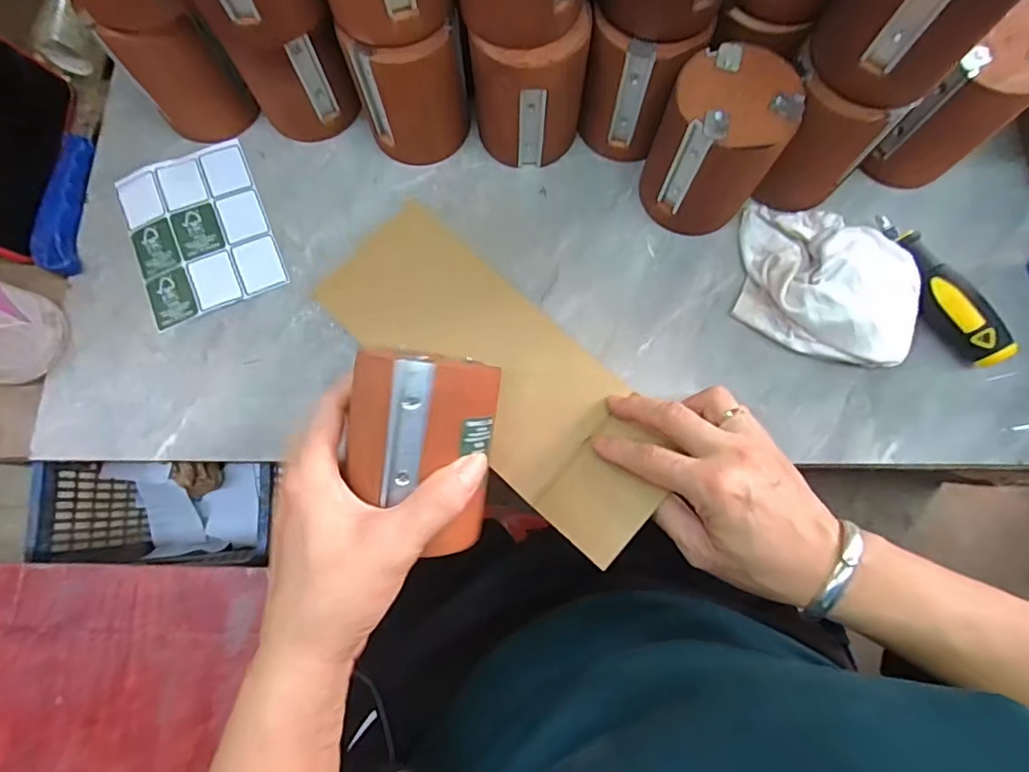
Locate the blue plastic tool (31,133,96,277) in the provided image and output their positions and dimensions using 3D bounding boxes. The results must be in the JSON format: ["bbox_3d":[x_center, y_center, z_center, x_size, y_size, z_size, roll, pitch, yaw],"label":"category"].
[{"bbox_3d":[-0.348,-0.144,0.410,0.026,0.014,0.120,-3,78,-1],"label":"blue plastic tool"}]

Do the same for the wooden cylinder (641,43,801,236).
[{"bbox_3d":[0.136,-0.163,0.369,0.076,0.100,0.078,0,78,0],"label":"wooden cylinder"}]

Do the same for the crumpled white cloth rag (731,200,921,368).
[{"bbox_3d":[0.227,-0.077,0.378,0.120,0.042,0.117,10,78,2],"label":"crumpled white cloth rag"}]

